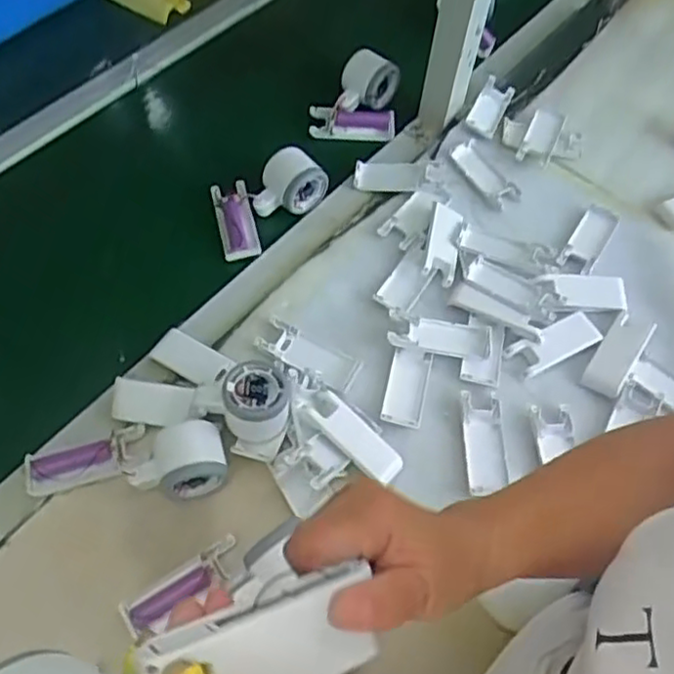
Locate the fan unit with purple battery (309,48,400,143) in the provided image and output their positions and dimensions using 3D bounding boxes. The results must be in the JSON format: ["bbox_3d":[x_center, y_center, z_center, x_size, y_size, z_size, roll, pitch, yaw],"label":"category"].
[{"bbox_3d":[0.023,-0.301,0.857,0.107,0.068,0.082,0,59,-3],"label":"fan unit with purple battery"}]

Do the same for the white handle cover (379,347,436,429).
[{"bbox_3d":[0.069,0.047,0.670,0.038,0.014,0.080,13,59,5],"label":"white handle cover"}]

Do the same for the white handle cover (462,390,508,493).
[{"bbox_3d":[0.141,0.098,0.646,0.035,0.010,0.100,2,59,-2],"label":"white handle cover"}]

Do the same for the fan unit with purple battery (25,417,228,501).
[{"bbox_3d":[-0.185,0.105,0.604,0.177,0.044,0.068,2,59,-2],"label":"fan unit with purple battery"}]

